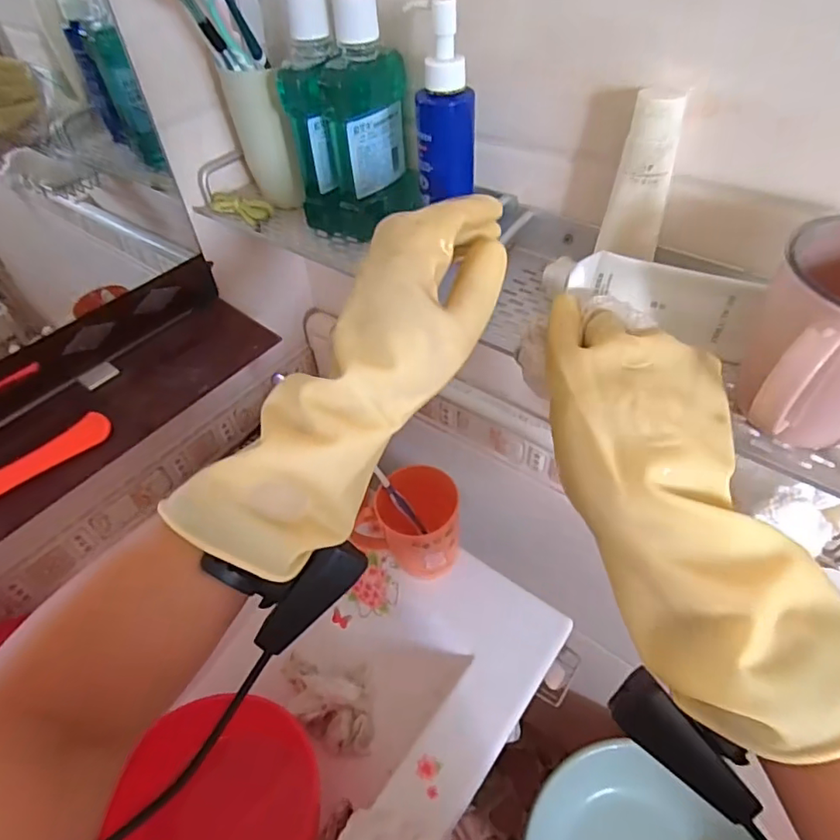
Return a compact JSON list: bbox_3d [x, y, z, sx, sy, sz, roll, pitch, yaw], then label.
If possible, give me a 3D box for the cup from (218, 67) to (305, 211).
[{"bbox_3d":[-0.138,-0.251,0.490,0.045,0.112,0.037,-16,48,-10],"label":"cup"}]

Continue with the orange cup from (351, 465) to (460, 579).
[{"bbox_3d":[-0.007,0.102,0.552,0.097,0.088,0.075,18,51,20],"label":"orange cup"}]

